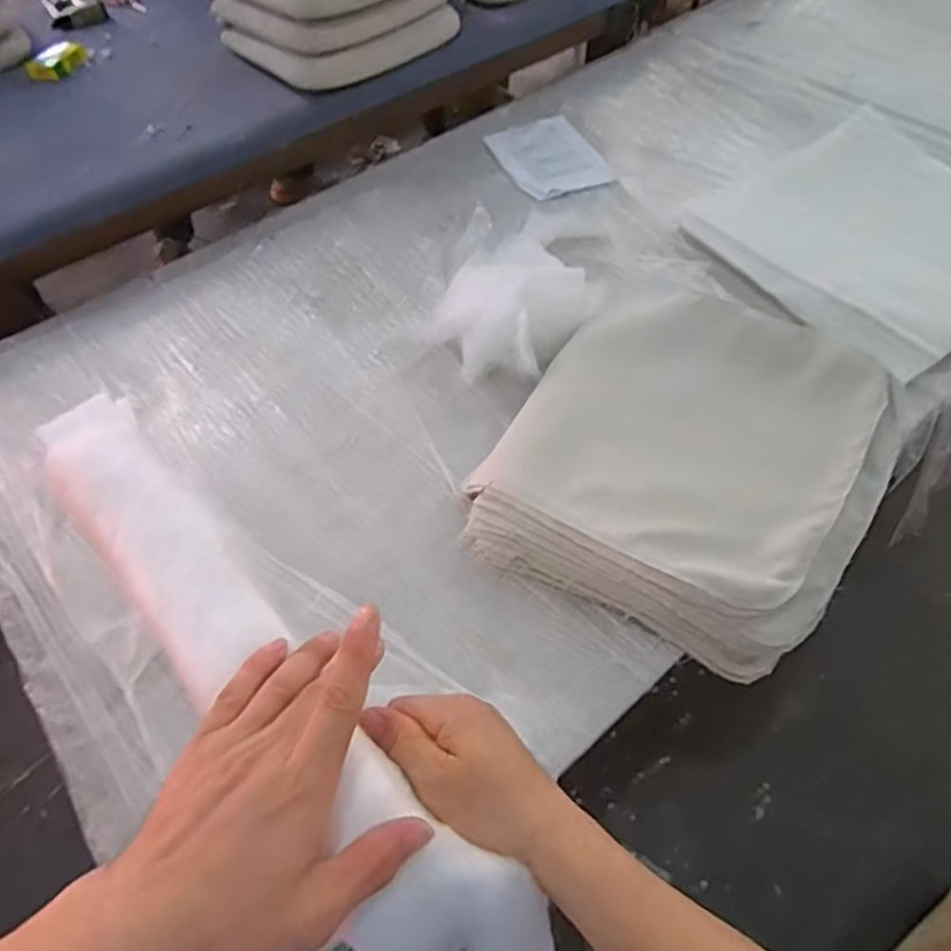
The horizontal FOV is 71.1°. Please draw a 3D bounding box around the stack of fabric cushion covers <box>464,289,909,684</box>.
[{"bbox_3d":[0.294,-0.028,0.954,0.495,0.111,0.524,28,61,21],"label":"stack of fabric cushion covers"}]

